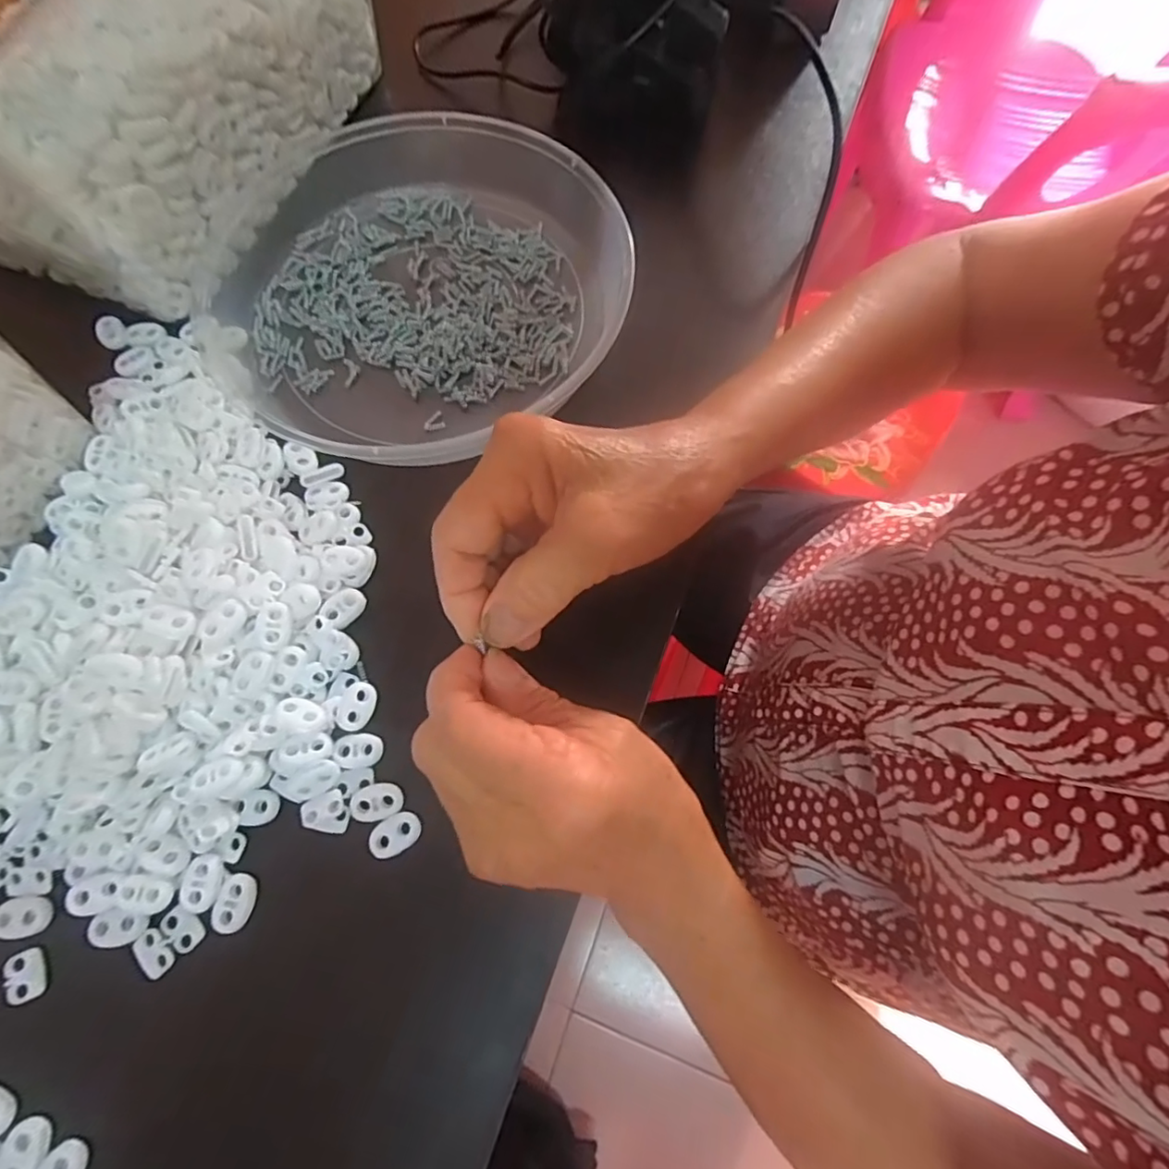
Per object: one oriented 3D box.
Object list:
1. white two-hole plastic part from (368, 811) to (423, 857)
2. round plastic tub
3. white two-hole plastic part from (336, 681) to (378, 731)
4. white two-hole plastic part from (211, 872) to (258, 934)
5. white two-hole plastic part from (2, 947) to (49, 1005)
[{"bbox_3d":[-0.084,0.110,0.252,0.024,0.004,0.014,-29,73,-9],"label":"white two-hole plastic part"},{"bbox_3d":[-0.097,-0.173,0.329,0.238,0.035,0.223,0,71,1],"label":"round plastic tub"},{"bbox_3d":[-0.108,0.057,0.268,0.017,0.004,0.022,12,71,5],"label":"white two-hole plastic part"},{"bbox_3d":[-0.149,0.135,0.243,0.015,0.004,0.021,7,71,3],"label":"white two-hole plastic part"},{"bbox_3d":[-0.232,0.163,0.238,0.011,0.006,0.019,-23,72,-7],"label":"white two-hole plastic part"}]

